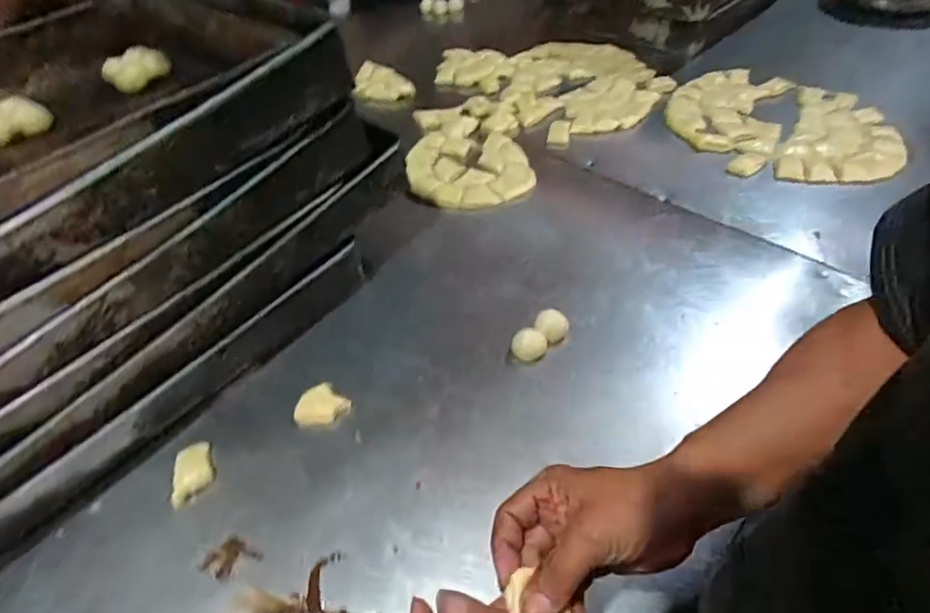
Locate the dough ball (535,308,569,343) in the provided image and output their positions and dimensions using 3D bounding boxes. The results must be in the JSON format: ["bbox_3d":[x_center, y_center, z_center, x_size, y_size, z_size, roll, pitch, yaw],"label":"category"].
[{"bbox_3d":[0.095,0.025,0.606,0.036,0.032,0.033,-2,49,2],"label":"dough ball"}]

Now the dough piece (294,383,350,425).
[{"bbox_3d":[-0.147,0.104,0.562,0.036,0.023,0.049,32,59,27],"label":"dough piece"}]

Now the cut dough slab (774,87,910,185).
[{"bbox_3d":[0.557,-0.247,0.813,0.148,0.021,0.246,21,54,21],"label":"cut dough slab"}]

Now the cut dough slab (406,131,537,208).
[{"bbox_3d":[0.006,-0.212,0.823,0.179,0.017,0.179,-5,49,0],"label":"cut dough slab"}]

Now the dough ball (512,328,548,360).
[{"bbox_3d":[0.069,0.042,0.594,0.036,0.022,0.031,0,49,4],"label":"dough ball"}]

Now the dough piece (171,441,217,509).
[{"bbox_3d":[-0.260,0.158,0.531,0.038,0.013,0.058,-14,50,-8],"label":"dough piece"}]

